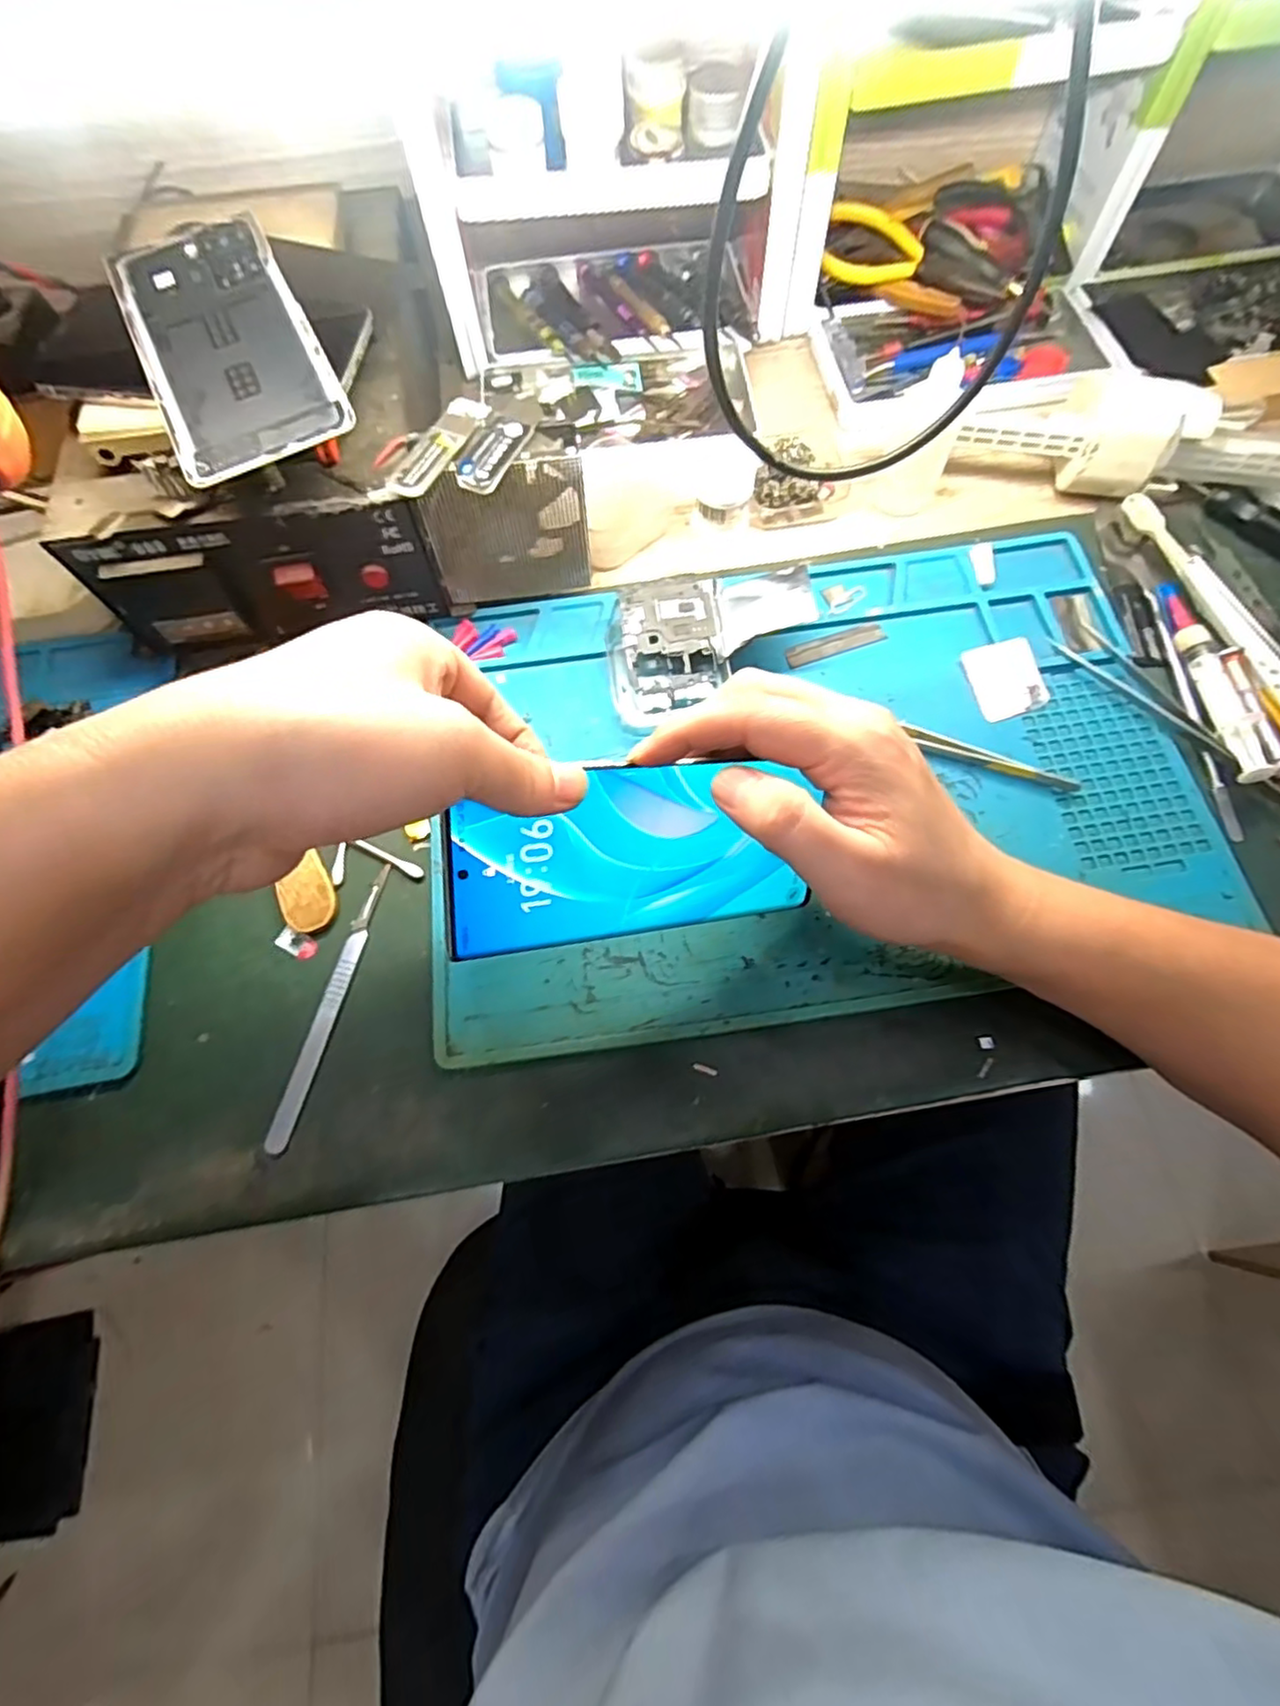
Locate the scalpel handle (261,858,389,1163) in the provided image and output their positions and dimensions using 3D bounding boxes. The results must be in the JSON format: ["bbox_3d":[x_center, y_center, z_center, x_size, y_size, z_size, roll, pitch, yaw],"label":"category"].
[{"bbox_3d":[-0.140,0.067,0.303,0.010,0.004,0.129,11,70,6],"label":"scalpel handle"}]

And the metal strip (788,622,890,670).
[{"bbox_3d":[0.107,-0.115,0.368,0.056,0.005,0.014,-17,70,-5],"label":"metal strip"}]

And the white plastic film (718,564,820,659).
[{"bbox_3d":[0.065,-0.128,0.345,0.051,0.005,0.036,-17,77,7],"label":"white plastic film"}]

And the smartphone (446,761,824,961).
[{"bbox_3d":[0.001,0.001,0.257,0.143,0.068,0.004,-7,26,-22],"label":"smartphone"}]

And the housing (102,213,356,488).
[{"bbox_3d":[-0.184,-0.227,0.295,0.072,0.004,0.149,-26,74,-6],"label":"housing"}]

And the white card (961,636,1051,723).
[{"bbox_3d":[0.194,-0.093,0.353,0.037,0.004,0.043,-14,76,1],"label":"white card"}]

